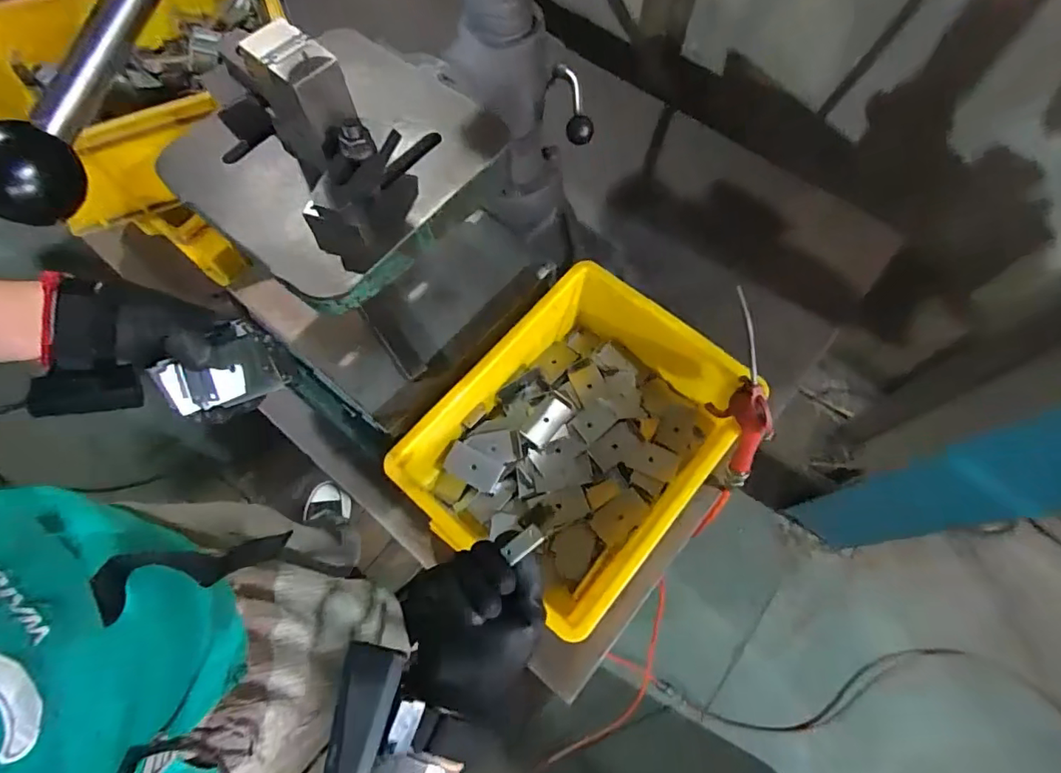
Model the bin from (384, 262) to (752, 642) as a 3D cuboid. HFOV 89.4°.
[{"bbox_3d":[0.055,0.063,0.616,0.263,0.120,0.342,40,74,15],"label":"bin"}]

